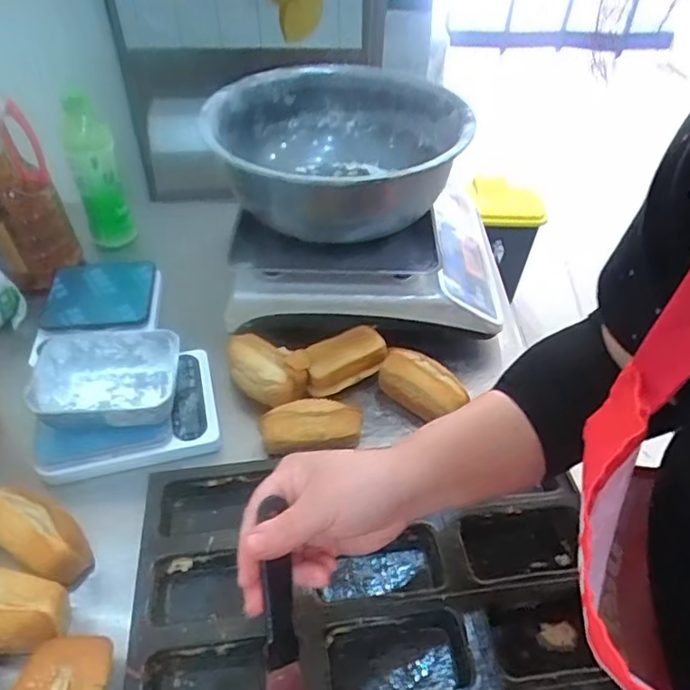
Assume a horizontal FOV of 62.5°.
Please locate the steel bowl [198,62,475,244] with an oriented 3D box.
[{"bbox_3d":[0.015,-0.217,0.655,0.266,0.130,0.266,2,43,-2],"label":"steel bowl"}]

